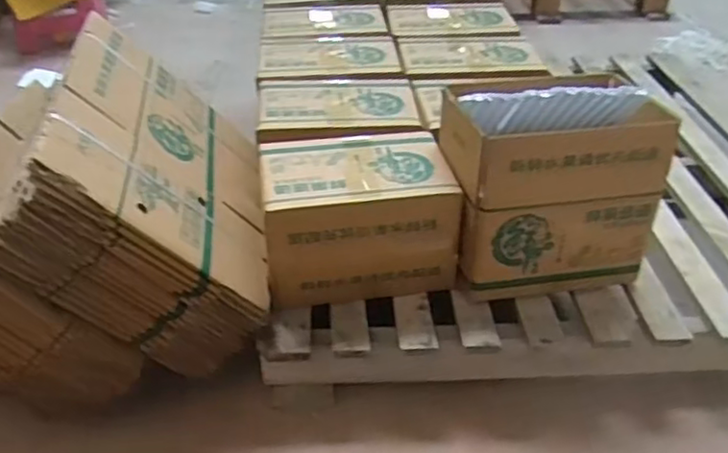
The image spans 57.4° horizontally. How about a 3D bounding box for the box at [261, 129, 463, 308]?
[{"bbox_3d":[-0.015,-0.020,1.118,0.308,0.189,0.217,-9,38,-9],"label":"box"}]

